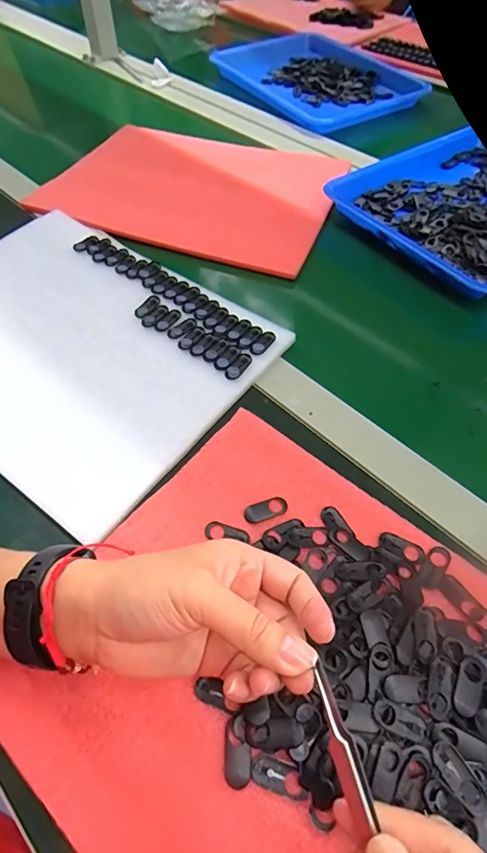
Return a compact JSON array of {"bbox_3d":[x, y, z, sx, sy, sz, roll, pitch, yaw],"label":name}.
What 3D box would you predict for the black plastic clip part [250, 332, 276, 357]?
[{"bbox_3d":[0.018,-0.076,0.417,0.014,0.004,0.033,29,60,18],"label":"black plastic clip part"}]

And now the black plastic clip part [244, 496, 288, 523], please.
[{"bbox_3d":[0.016,0.060,0.329,0.032,0.004,0.016,-15,56,-10],"label":"black plastic clip part"}]

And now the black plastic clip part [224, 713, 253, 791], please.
[{"bbox_3d":[-0.002,0.177,0.248,0.015,0.007,0.032,4,55,2],"label":"black plastic clip part"}]

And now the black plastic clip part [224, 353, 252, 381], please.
[{"bbox_3d":[-0.004,-0.053,0.400,0.015,0.004,0.032,28,59,18],"label":"black plastic clip part"}]

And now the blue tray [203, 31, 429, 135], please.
[{"bbox_3d":[0.134,-0.625,0.820,0.270,0.039,0.354,-27,59,-18],"label":"blue tray"}]

